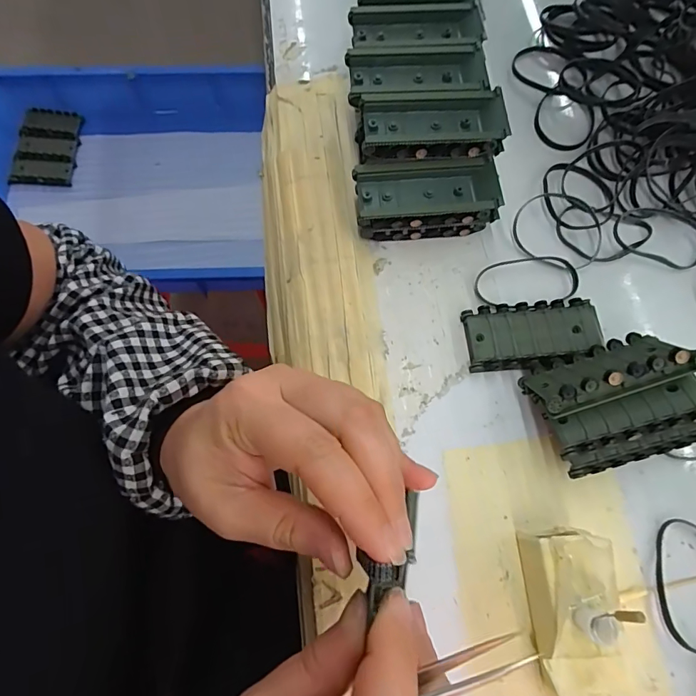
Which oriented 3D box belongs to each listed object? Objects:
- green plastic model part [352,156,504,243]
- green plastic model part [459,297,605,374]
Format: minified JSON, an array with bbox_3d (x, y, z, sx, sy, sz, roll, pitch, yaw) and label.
[{"bbox_3d":[0.056,-0.107,0.315,0.098,0.034,0.041,-4,72,-4],"label":"green plastic model part"},{"bbox_3d":[0.126,-0.009,0.295,0.090,0.014,0.043,-3,72,-4],"label":"green plastic model part"}]

